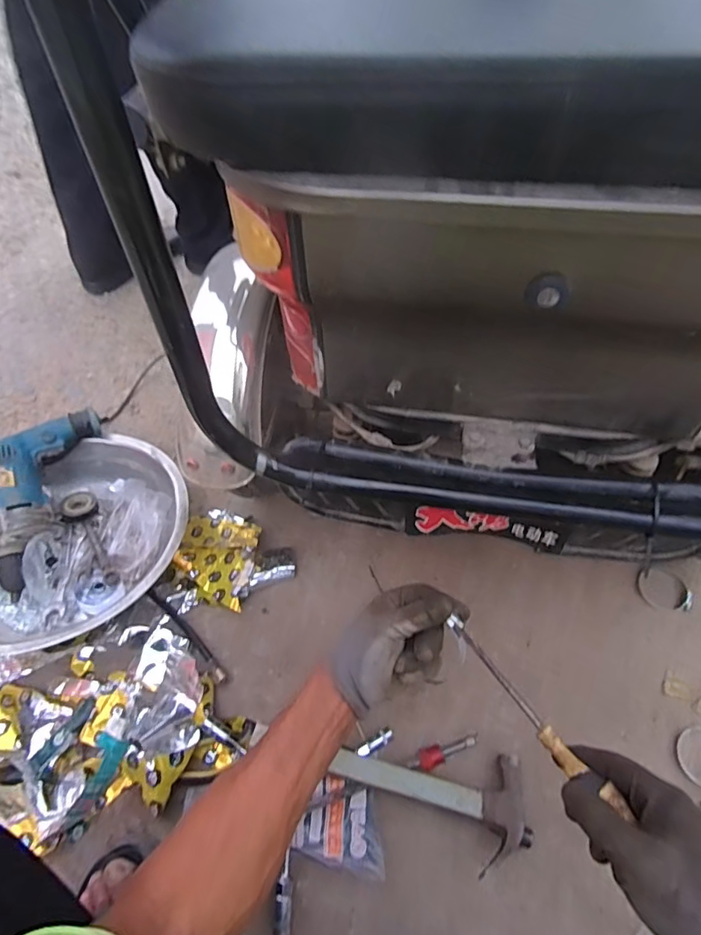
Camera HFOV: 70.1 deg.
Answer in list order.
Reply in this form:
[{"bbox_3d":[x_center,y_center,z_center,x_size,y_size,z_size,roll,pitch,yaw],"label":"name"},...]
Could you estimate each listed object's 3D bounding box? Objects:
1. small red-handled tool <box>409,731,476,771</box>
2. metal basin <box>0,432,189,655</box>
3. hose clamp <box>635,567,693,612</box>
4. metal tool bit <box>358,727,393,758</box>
[{"bbox_3d":[0.118,0.360,0.635,0.093,0.018,0.025,-21,57,-11],"label":"small red-handled tool"},{"bbox_3d":[-0.419,0.110,0.739,0.351,0.143,0.329,-2,55,2],"label":"metal basin"},{"bbox_3d":[0.465,0.180,0.739,0.076,0.008,0.061,3,56,6],"label":"hose clamp"},{"bbox_3d":[0.032,0.347,0.629,0.050,0.011,0.015,-31,59,-17],"label":"metal tool bit"}]

